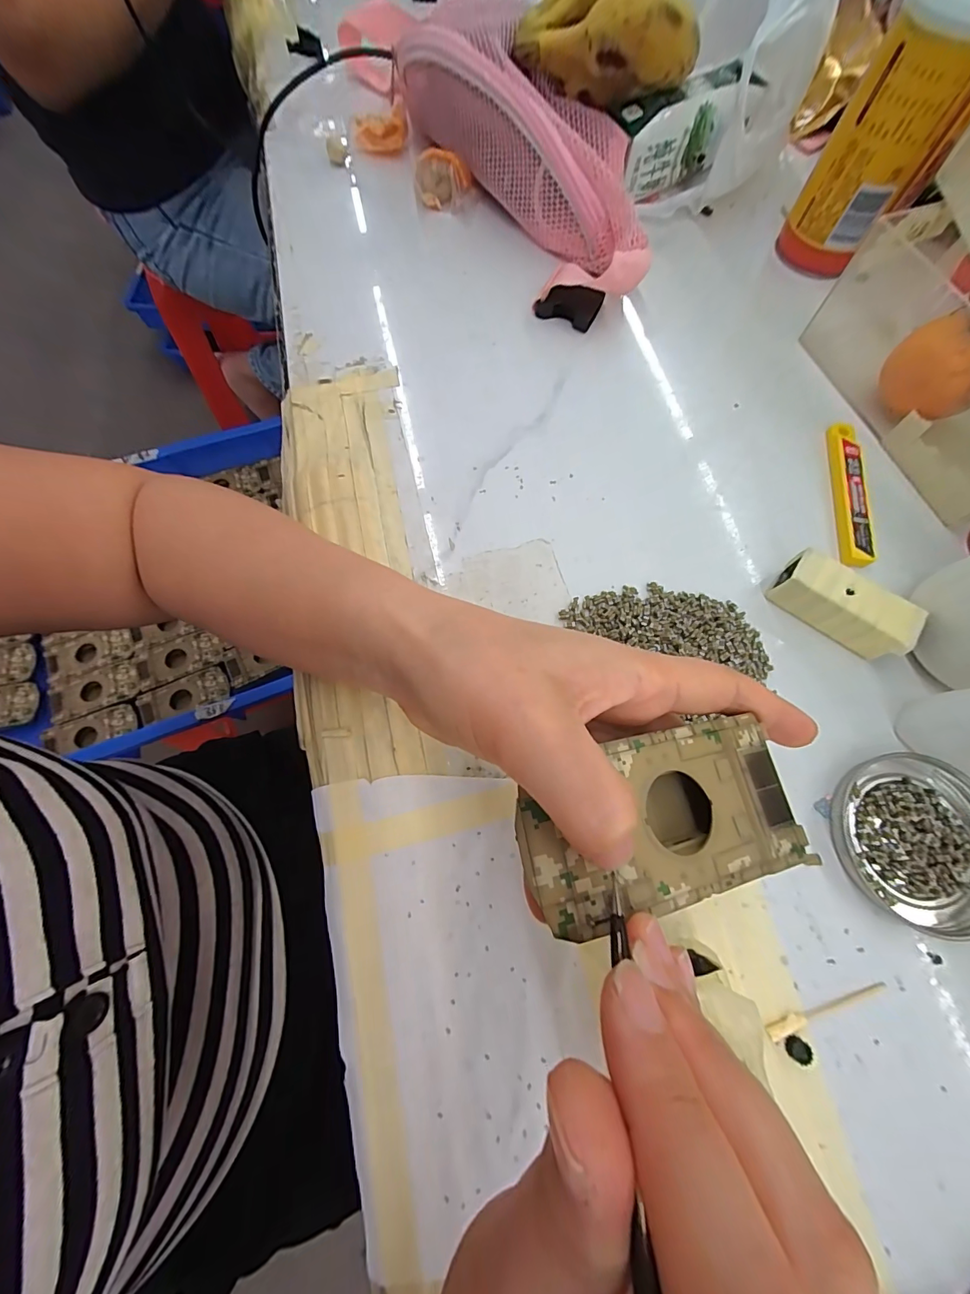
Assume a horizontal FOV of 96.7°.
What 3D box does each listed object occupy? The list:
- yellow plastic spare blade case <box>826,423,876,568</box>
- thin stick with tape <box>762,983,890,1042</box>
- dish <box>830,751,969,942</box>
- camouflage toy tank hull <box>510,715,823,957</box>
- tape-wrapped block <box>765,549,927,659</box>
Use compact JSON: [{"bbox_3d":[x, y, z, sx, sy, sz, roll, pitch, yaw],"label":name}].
[{"bbox_3d":[0.228,-0.097,0.270,0.020,0.006,0.105,8,72,3],"label":"yellow plastic spare blade case"},{"bbox_3d":[0.151,0.159,0.190,0.060,0.004,0.006,-16,72,-5],"label":"thin stick with tape"},{"bbox_3d":[0.212,0.094,0.209,0.077,0.010,0.078,0,72,0],"label":"dish"},{"bbox_3d":[0.056,0.057,0.140,0.095,0.018,0.051,-14,72,-20],"label":"camouflage toy tank hull"},{"bbox_3d":[0.194,-0.024,0.238,0.069,0.026,0.025,35,75,11],"label":"tape-wrapped block"}]

